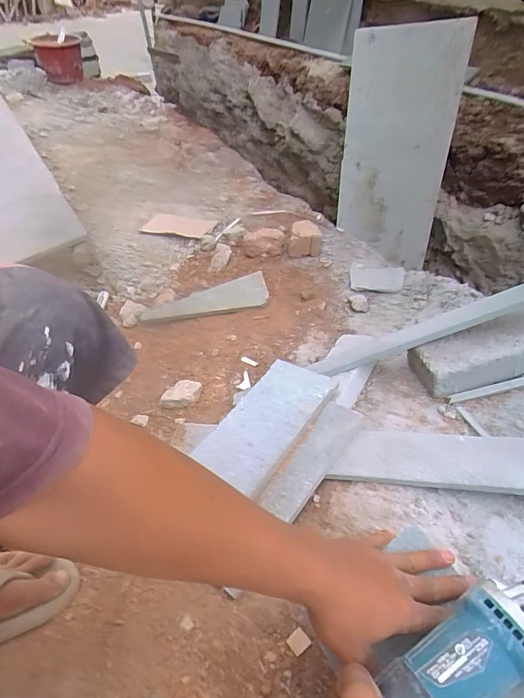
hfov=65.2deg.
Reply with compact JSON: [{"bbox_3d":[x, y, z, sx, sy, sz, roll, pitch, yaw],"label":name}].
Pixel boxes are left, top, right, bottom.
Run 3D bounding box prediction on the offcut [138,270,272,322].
[{"bbox_3d":[-0.132,-0.121,0.968,0.293,0.014,0.106,-12,43,-10],"label":"offcut"}]

